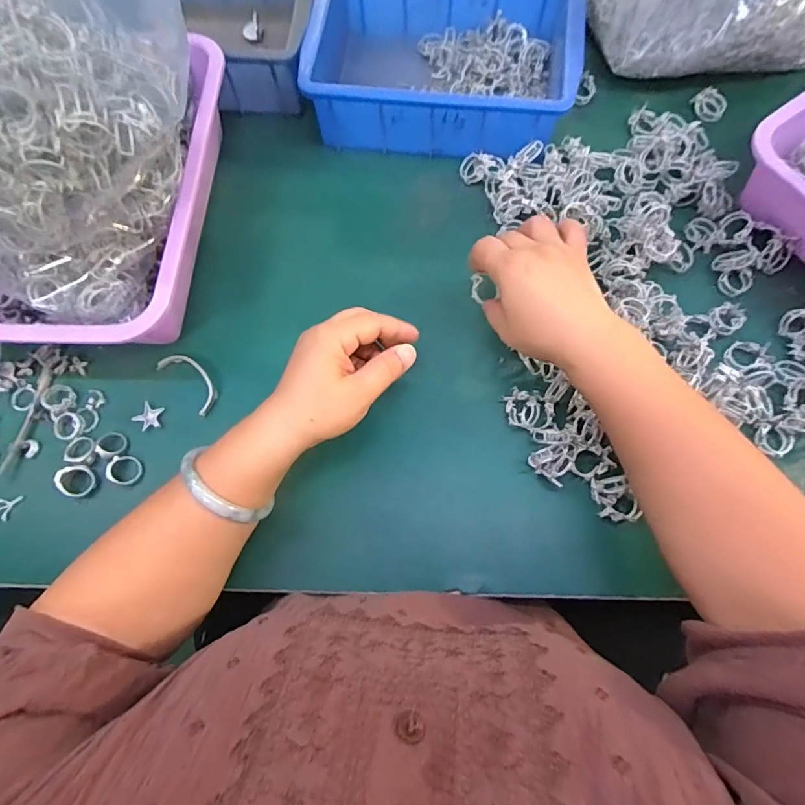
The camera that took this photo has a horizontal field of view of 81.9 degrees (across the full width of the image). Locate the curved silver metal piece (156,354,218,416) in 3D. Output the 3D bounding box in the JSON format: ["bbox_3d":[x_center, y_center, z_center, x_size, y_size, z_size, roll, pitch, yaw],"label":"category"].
[{"bbox_3d":[-0.184,-0.019,0.403,0.027,0.006,0.065,-43,77,-10],"label":"curved silver metal piece"}]

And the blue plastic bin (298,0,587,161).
[{"bbox_3d":[0.038,-0.334,0.459,0.248,0.075,0.181,8,74,4],"label":"blue plastic bin"}]

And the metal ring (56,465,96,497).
[{"bbox_3d":[-0.266,0.064,0.377,0.026,0.015,0.025,0,74,1],"label":"metal ring"}]

